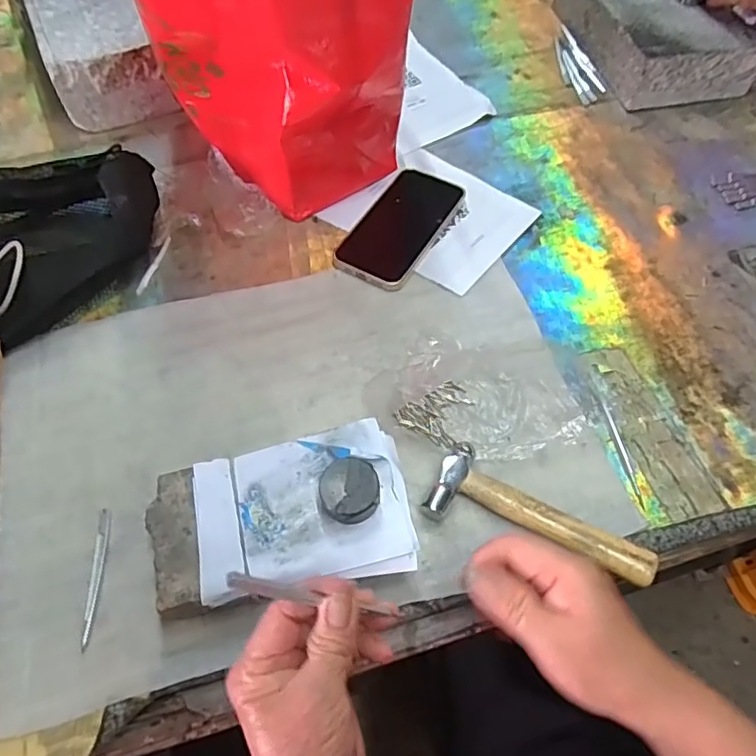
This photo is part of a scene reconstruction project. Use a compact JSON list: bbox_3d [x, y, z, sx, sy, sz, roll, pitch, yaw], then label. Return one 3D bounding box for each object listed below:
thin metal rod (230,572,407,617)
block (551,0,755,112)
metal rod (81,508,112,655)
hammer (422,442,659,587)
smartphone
[{"bbox_3d":[-0.030,0.112,0.295,0.096,0.006,0.007,20,56,-21],"label":"thin metal rod"},{"bbox_3d":[0.333,-0.430,0.709,0.153,0.073,0.233,-13,60,-9],"label":"block"},{"bbox_3d":[-0.193,0.136,0.398,0.009,0.004,0.091,-4,59,-3],"label":"metal rod"},{"bbox_3d":[0.115,0.102,0.413,0.156,0.023,0.055,24,61,13],"label":"hammer"},{"bbox_3d":[0.021,-0.149,0.564,0.075,0.011,0.152,27,62,15],"label":"smartphone"}]

